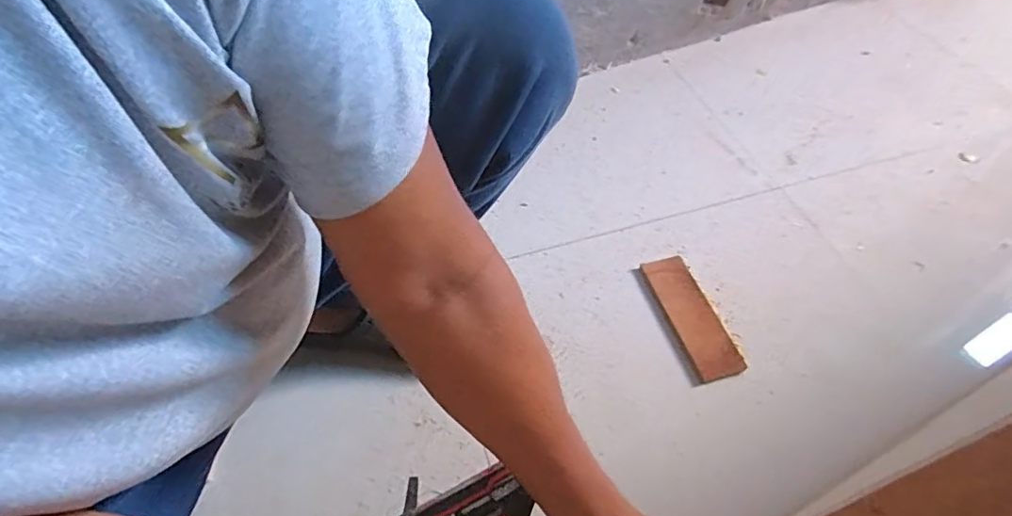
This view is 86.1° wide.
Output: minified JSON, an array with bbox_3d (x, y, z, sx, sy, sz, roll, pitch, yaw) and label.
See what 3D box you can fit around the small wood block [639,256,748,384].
[{"bbox_3d":[0.259,0.078,0.760,0.069,0.010,0.198,-13,54,-10],"label":"small wood block"}]

